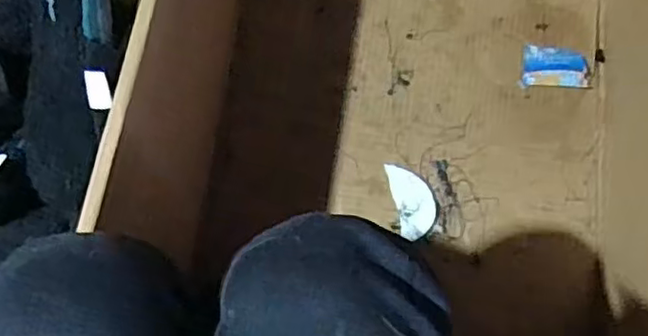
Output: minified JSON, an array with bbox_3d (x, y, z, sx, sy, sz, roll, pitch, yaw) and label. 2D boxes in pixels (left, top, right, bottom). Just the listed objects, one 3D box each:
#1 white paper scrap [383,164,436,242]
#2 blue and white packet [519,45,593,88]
[{"bbox_3d":[0.104,0.037,0.745,0.047,0.008,0.091,-9,73,-5],"label":"white paper scrap"},{"bbox_3d":[0.288,-0.128,0.797,0.078,0.025,0.053,6,72,0],"label":"blue and white packet"}]

